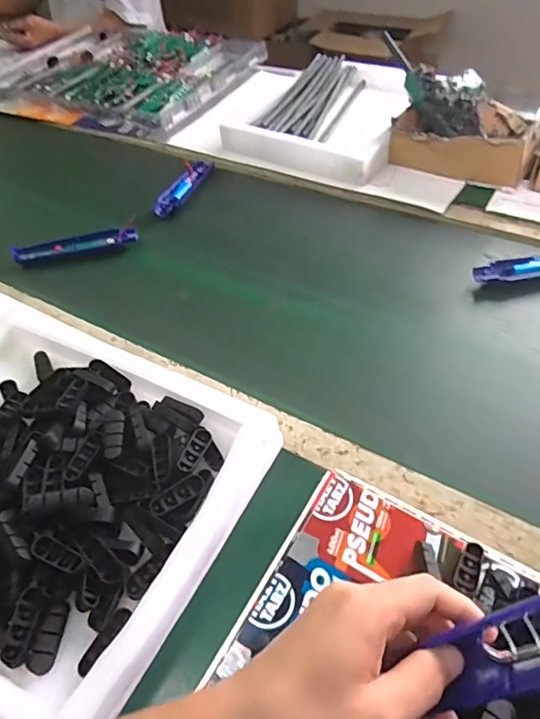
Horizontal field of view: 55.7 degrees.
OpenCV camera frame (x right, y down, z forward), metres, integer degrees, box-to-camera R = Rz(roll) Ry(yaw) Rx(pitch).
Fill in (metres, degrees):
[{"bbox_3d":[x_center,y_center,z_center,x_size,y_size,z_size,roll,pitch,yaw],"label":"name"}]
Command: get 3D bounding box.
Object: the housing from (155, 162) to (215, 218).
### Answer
[{"bbox_3d":[-0.142,-0.283,0.834,0.039,0.017,0.166,12,51,16],"label":"housing"}]

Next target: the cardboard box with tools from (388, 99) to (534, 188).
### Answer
[{"bbox_3d":[0.320,-0.368,0.821,0.210,0.072,0.202,19,53,21],"label":"cardboard box with tools"}]

